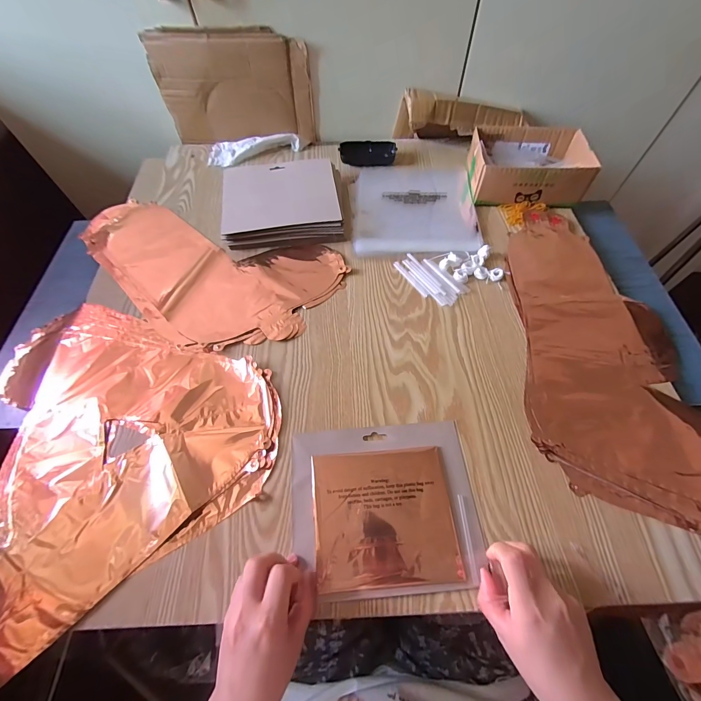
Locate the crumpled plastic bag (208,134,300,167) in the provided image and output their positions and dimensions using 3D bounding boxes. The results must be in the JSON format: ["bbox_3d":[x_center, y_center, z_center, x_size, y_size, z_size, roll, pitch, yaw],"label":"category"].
[{"bbox_3d":[-0.198,-0.418,0.678,0.181,0.028,0.075,-13,60,-5],"label":"crumpled plastic bag"}]

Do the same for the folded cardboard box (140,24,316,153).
[{"bbox_3d":[-0.215,-0.483,0.627,0.278,0.180,0.025,0,60,2],"label":"folded cardboard box"}]

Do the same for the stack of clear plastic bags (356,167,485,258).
[{"bbox_3d":[0.116,-0.266,0.604,0.212,0.010,0.242,1,60,3],"label":"stack of clear plastic bags"}]

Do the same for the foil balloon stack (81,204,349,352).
[{"bbox_3d":[-0.254,-0.134,0.534,0.456,0.008,0.229,22,63,15],"label":"foil balloon stack"}]

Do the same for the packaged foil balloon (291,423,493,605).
[{"bbox_3d":[0.036,0.162,0.358,0.191,0.011,0.161,-6,60,-1],"label":"packaged foil balloon"}]

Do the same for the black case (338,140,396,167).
[{"bbox_3d":[0.036,-0.385,0.651,0.108,0.027,0.049,-11,60,-4],"label":"black case"}]

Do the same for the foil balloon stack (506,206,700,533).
[{"bbox_3d":[0.337,-0.021,0.446,0.211,0.013,0.452,6,60,6],"label":"foil balloon stack"}]

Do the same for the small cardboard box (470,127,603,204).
[{"bbox_3d":[0.311,-0.330,0.596,0.180,0.066,0.141,4,60,4],"label":"small cardboard box"}]

